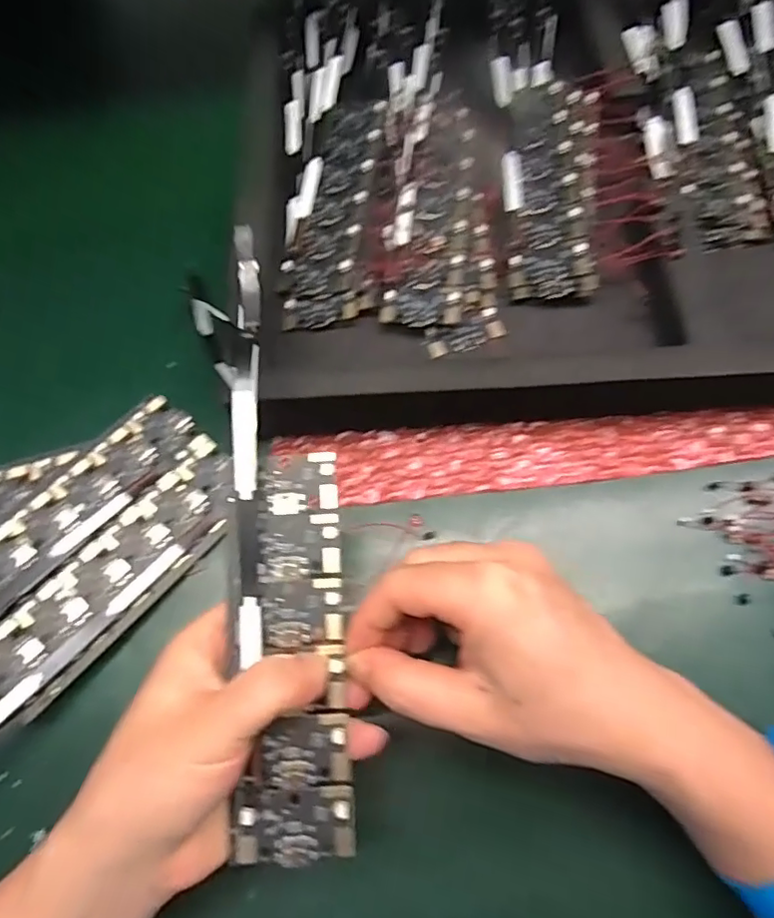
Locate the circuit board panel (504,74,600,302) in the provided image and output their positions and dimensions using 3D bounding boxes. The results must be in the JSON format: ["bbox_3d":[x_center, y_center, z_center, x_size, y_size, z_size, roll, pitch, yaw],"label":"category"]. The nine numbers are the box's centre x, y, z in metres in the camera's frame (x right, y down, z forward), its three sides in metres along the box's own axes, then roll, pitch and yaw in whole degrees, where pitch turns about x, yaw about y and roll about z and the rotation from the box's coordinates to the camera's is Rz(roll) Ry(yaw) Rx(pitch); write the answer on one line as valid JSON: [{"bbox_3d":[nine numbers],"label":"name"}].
[{"bbox_3d":[0.087,-0.146,0.301,0.047,0.013,0.137,7,69,5],"label":"circuit board panel"}]

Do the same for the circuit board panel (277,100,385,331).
[{"bbox_3d":[-0.029,-0.135,0.302,0.040,0.005,0.148,5,68,4],"label":"circuit board panel"}]

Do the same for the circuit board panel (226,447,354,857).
[{"bbox_3d":[-0.033,0.064,0.195,0.038,0.007,0.130,-3,80,-1],"label":"circuit board panel"}]

